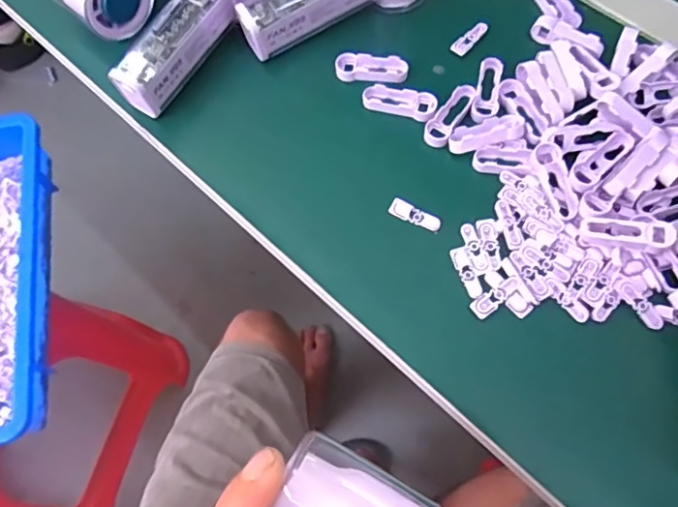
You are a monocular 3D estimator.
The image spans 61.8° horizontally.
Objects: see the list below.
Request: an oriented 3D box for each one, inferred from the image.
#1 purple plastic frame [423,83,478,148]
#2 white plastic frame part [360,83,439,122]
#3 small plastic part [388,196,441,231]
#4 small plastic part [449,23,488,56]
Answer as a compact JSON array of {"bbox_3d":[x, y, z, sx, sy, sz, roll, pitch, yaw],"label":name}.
[{"bbox_3d":[0.076,-0.096,0.393,0.019,0.010,0.050,29,72,14],"label":"purple plastic frame"},{"bbox_3d":[0.042,-0.107,0.399,0.051,0.005,0.021,16,70,9],"label":"white plastic frame part"},{"bbox_3d":[0.049,-0.024,0.365,0.034,0.004,0.011,29,72,14],"label":"small plastic part"},{"bbox_3d":[0.097,-0.159,0.419,0.012,0.004,0.033,39,75,17],"label":"small plastic part"}]

